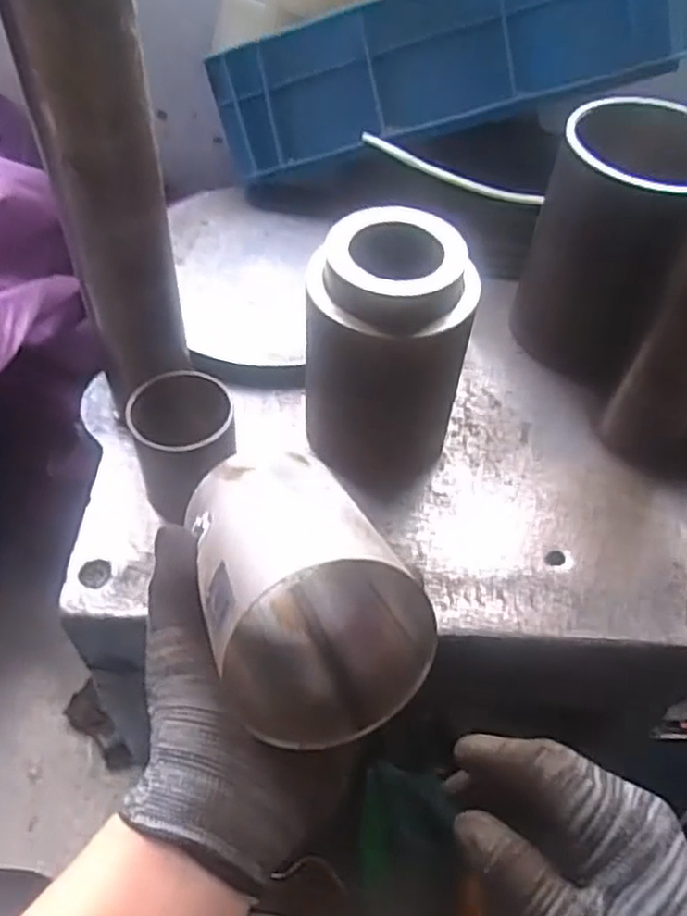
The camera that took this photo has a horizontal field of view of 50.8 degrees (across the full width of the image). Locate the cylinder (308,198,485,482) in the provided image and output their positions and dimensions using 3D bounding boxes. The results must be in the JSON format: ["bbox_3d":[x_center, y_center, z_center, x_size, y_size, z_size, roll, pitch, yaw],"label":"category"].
[{"bbox_3d":[0.029,-0.066,0.507,0.106,0.179,0.092,9,52,3],"label":"cylinder"}]

